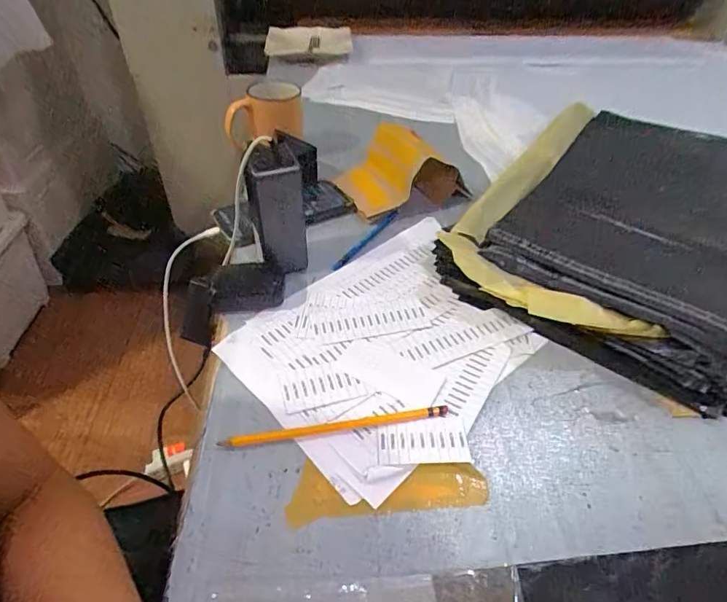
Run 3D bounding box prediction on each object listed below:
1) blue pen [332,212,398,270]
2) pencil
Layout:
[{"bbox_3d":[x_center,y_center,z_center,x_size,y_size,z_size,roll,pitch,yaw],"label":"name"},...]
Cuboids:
[{"bbox_3d":[0.005,-0.076,0.577,0.016,0.011,0.133,26,48,24],"label":"blue pen"},{"bbox_3d":[-0.021,0.102,0.382,0.183,0.006,0.011,-6,43,-8],"label":"pencil"}]

